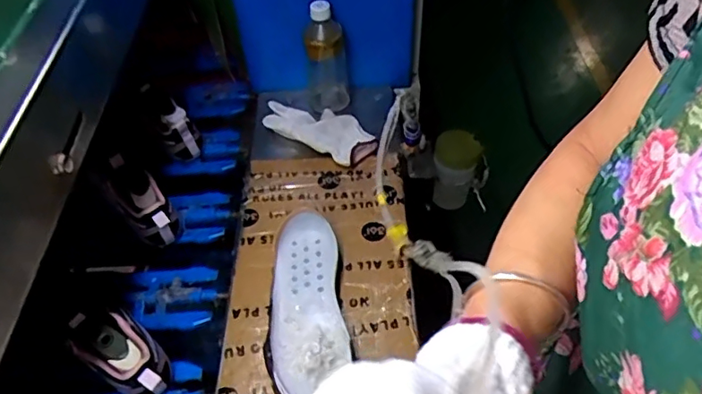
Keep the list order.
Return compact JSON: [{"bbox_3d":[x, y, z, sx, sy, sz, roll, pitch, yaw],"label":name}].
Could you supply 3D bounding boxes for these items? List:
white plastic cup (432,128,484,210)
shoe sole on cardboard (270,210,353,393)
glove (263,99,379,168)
[{"bbox_3d":[0.175,-0.043,0.944,0.072,0.123,0.072,-2,50,2],"label":"white plastic cup"},{"bbox_3d":[-0.055,0.126,0.686,0.089,0.040,0.252,-7,50,-2],"label":"shoe sole on cardboard"},{"bbox_3d":[-0.050,-0.116,0.866,0.181,0.034,0.081,28,57,24],"label":"glove"}]

